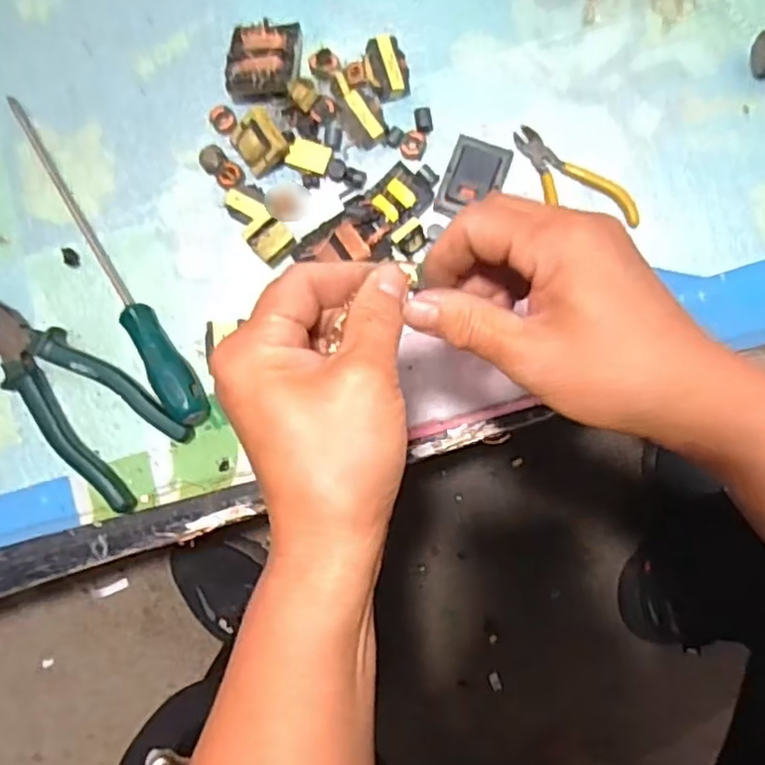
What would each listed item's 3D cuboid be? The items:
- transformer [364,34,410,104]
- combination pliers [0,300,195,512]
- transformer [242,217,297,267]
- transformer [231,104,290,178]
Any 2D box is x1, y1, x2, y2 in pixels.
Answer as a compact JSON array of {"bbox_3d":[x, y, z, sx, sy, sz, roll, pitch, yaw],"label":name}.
[{"bbox_3d":[0.004,-0.227,0.488,0.029,0.019,0.042,-12,84,5],"label":"transformer"},{"bbox_3d":[-0.239,0.006,0.493,0.192,0.021,0.077,38,90,8],"label":"combination pliers"},{"bbox_3d":[-0.082,-0.104,0.488,0.028,0.022,0.031,-42,119,0],"label":"transformer"},{"bbox_3d":[-0.089,-0.173,0.486,0.035,0.029,0.036,-35,83,2],"label":"transformer"}]

